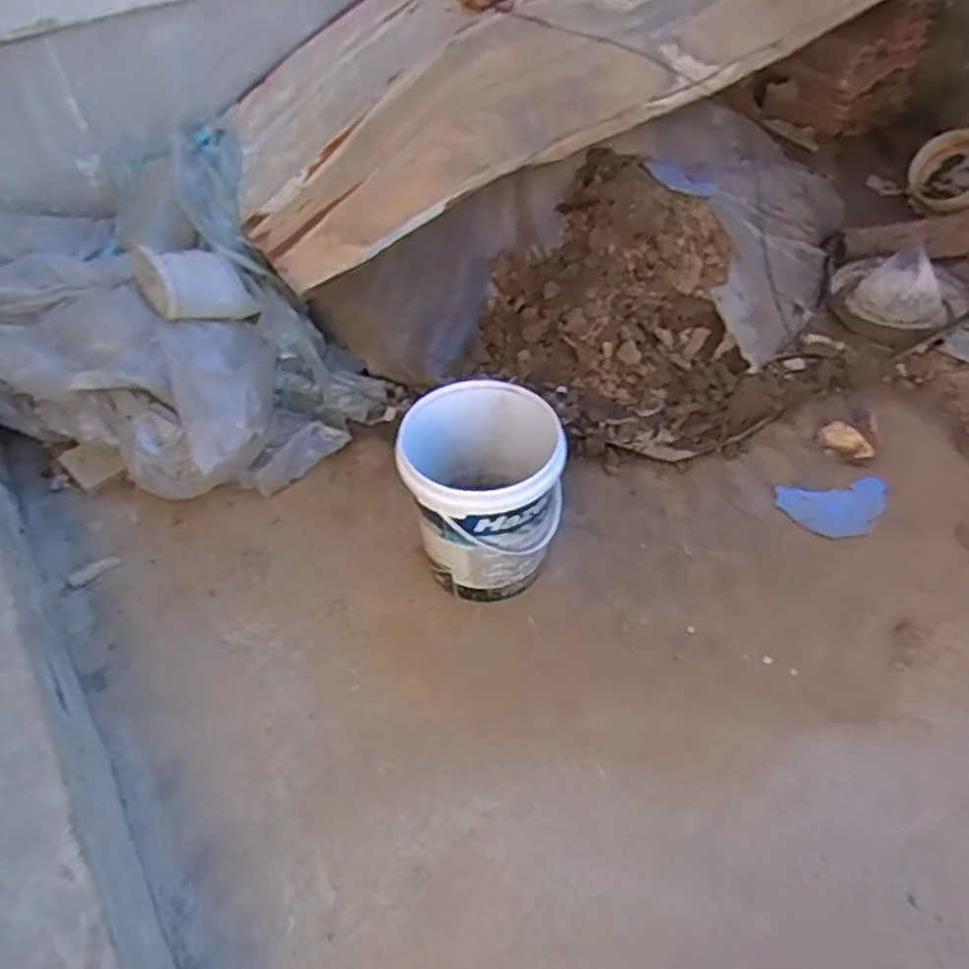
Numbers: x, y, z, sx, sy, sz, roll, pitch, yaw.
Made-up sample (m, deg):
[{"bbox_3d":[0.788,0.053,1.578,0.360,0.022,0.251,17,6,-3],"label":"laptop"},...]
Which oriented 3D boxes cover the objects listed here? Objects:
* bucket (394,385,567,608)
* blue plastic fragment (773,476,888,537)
[{"bbox_3d":[-0.005,0.014,1.536,0.311,0.382,0.335,-2,48,2],"label":"bucket"},{"bbox_3d":[0.823,0.054,1.739,0.247,0.014,0.152,-6,57,6],"label":"blue plastic fragment"}]

